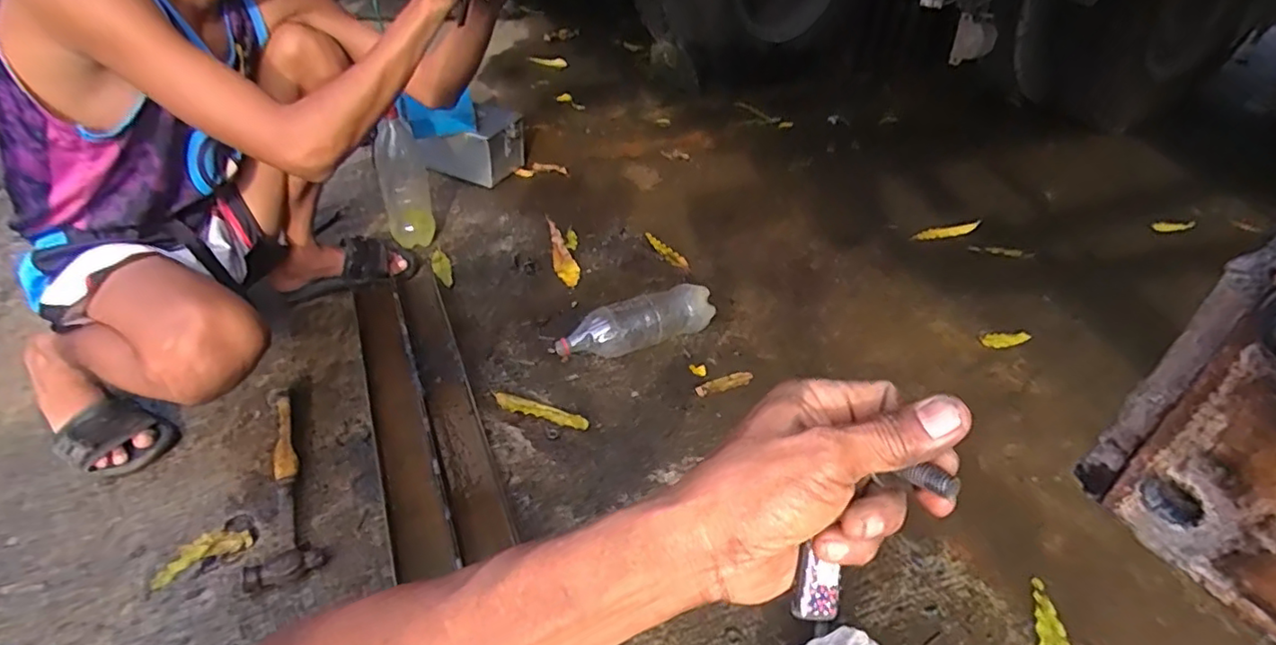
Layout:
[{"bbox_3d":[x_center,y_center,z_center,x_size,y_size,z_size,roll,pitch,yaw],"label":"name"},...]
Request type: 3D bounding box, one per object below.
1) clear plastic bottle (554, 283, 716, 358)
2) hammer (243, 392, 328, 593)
[{"bbox_3d":[-0.007,-0.003,1.118,0.299,0.073,0.080,-17,45,-19],"label":"clear plastic bottle"},{"bbox_3d":[-0.518,0.230,0.853,0.090,0.032,0.318,-21,46,-23],"label":"hammer"}]

